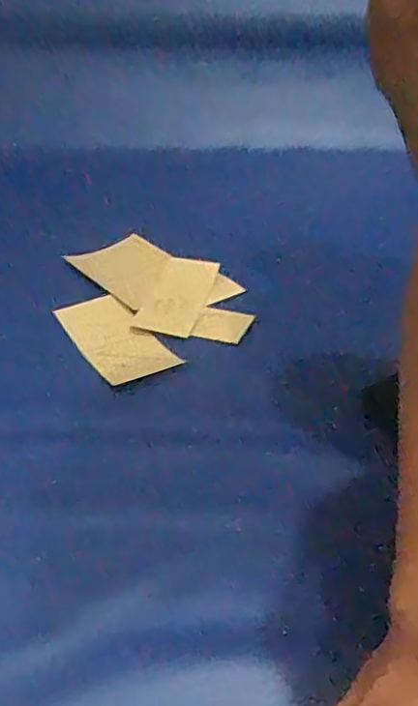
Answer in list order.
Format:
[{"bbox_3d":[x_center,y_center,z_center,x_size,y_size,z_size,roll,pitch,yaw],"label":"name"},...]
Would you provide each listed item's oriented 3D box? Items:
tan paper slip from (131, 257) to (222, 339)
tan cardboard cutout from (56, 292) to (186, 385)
[{"bbox_3d":[-0.040,-0.075,0.777,0.073,0.010,0.147,12,42,9],"label":"tan paper slip"},{"bbox_3d":[-0.110,-0.018,0.705,0.085,0.008,0.157,-21,46,-31],"label":"tan cardboard cutout"}]

